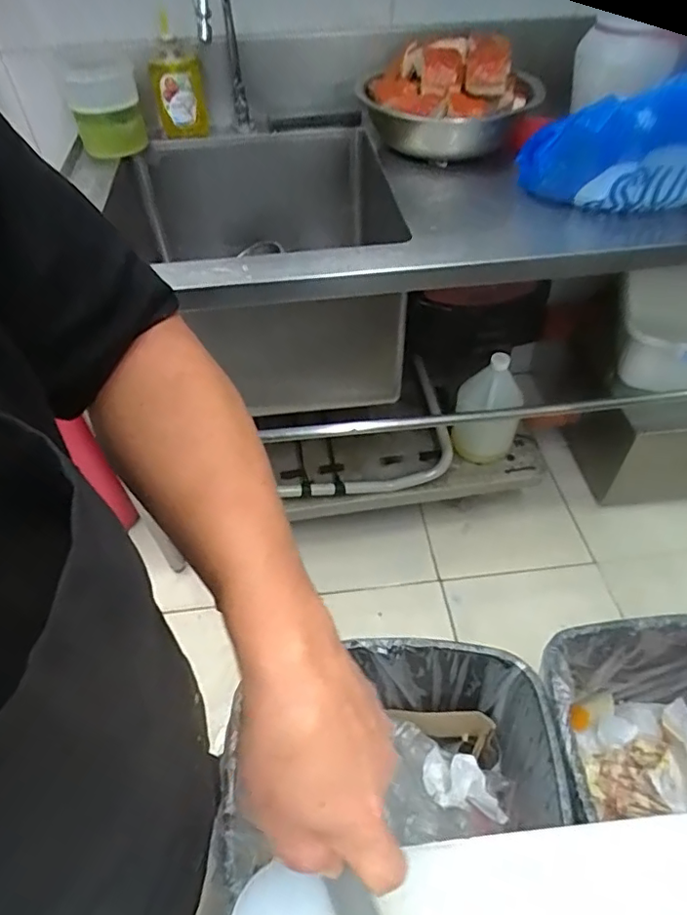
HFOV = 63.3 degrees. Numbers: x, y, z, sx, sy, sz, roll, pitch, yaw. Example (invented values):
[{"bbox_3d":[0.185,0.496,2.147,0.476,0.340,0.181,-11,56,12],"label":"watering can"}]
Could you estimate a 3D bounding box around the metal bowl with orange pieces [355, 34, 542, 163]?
[{"bbox_3d":[0.175,-0.619,0.950,0.298,0.172,0.249,3,48,4],"label":"metal bowl with orange pieces"}]

